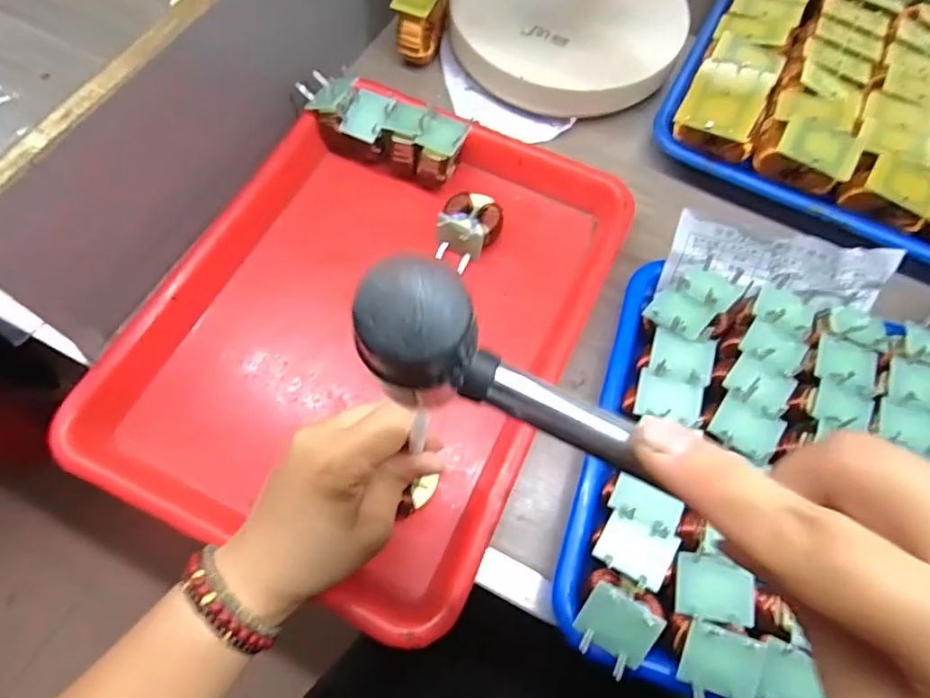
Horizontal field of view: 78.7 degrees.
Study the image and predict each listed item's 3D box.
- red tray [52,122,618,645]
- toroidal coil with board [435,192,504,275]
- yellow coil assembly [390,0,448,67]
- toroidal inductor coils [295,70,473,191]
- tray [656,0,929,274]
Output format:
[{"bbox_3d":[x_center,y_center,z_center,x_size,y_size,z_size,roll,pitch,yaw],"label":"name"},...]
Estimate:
[{"bbox_3d":[-0.057,-0.025,0.372,0.256,0.047,0.336,25,68,8],"label":"red tray"},{"bbox_3d":[0.002,-0.088,0.401,0.040,0.029,0.053,35,69,12],"label":"toroidal coil with board"},{"bbox_3d":[-0.035,-0.269,0.464,0.031,0.057,0.052,22,67,7],"label":"yellow coil assembly"},{"bbox_3d":[-0.061,-0.164,0.419,0.126,0.038,0.044,25,68,8],"label":"toroidal inductor coils"},{"bbox_3d":[0.329,-0.187,0.437,0.290,0.056,0.257,28,68,9],"label":"tray"}]

